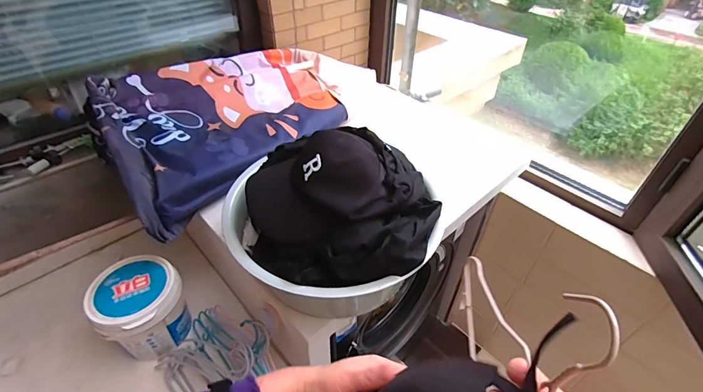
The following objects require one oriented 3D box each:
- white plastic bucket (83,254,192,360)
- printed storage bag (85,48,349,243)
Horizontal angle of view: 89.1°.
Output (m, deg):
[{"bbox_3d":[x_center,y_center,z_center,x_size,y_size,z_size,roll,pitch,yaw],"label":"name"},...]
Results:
[{"bbox_3d":[-0.475,0.253,0.823,0.175,0.159,0.187,-26,51,-27],"label":"white plastic bucket"},{"bbox_3d":[-0.321,-0.232,0.956,0.405,0.160,0.683,28,49,24],"label":"printed storage bag"}]

